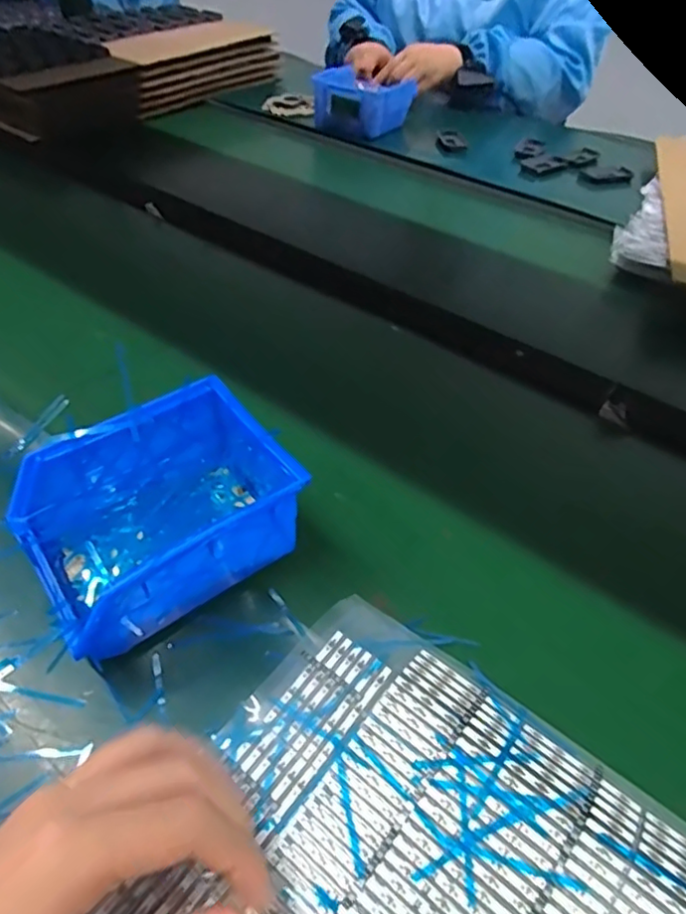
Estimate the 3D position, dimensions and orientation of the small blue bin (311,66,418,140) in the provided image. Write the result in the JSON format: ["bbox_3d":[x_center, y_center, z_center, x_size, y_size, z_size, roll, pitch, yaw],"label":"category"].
[{"bbox_3d":[0.021,-0.540,0.935,0.128,0.075,0.090,28,53,20],"label":"small blue bin"}]

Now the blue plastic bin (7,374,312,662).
[{"bbox_3d":[-0.105,0.036,0.349,0.132,0.078,0.102,-28,54,-27],"label":"blue plastic bin"}]

